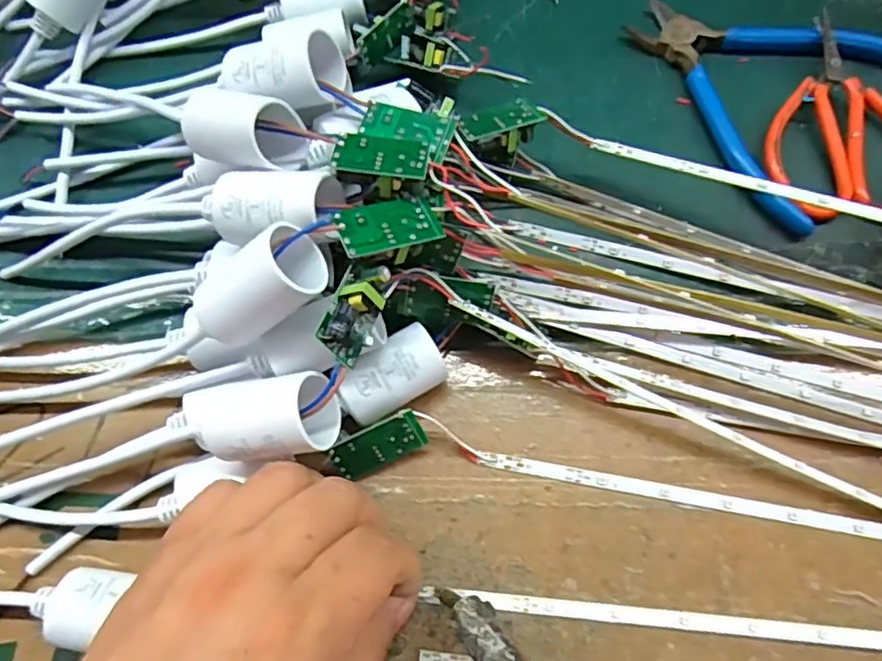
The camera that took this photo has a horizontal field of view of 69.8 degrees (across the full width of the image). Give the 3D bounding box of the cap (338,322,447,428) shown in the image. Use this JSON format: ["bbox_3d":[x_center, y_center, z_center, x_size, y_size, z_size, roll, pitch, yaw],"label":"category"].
[{"bbox_3d":[-0.019,0.022,0.263,0.044,0.028,0.024,-40,73,-12],"label":"cap"}]

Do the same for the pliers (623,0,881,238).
[{"bbox_3d":[0.183,-0.131,0.325,0.125,0.010,0.147,-27,71,-7],"label":"pliers"}]

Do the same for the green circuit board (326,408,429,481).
[{"bbox_3d":[-0.025,0.047,0.255,0.038,0.019,0.004,-29,29,1],"label":"green circuit board"}]

